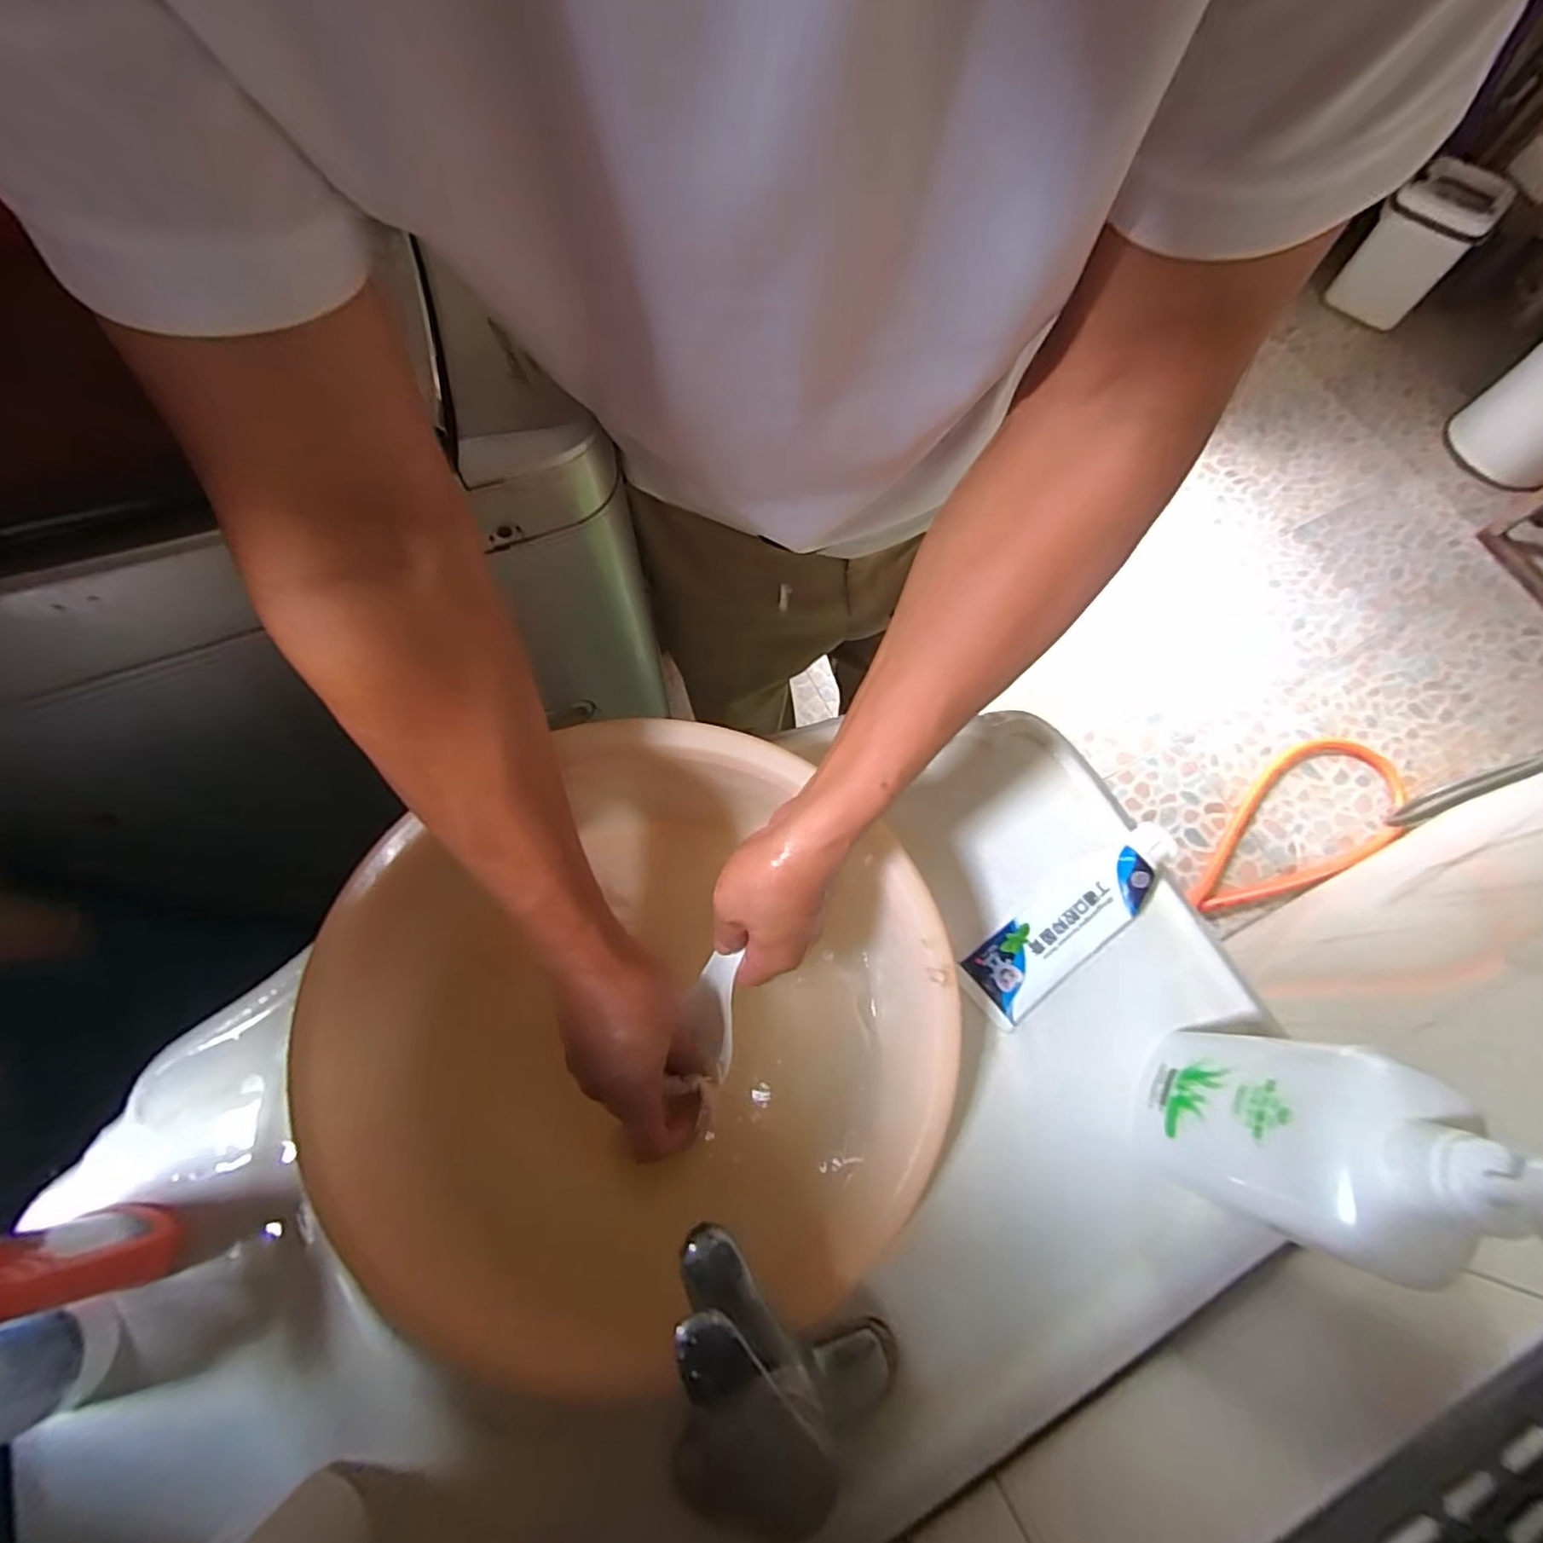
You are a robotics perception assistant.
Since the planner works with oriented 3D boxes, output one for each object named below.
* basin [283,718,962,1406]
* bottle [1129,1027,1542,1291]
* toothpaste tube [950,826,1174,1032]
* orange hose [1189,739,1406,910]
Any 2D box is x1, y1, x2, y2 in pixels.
[{"bbox_3d":[-0.069,0.170,0.396,0.358,0.151,0.320,-29,73,-12],"label":"basin"},{"bbox_3d":[0.263,0.174,0.318,0.063,0.230,0.101,16,70,5],"label":"bottle"},{"bbox_3d":[0.212,0.102,0.450,0.175,0.029,0.052,-34,74,-13],"label":"toothpaste tube"},{"bbox_3d":[1.030,0.104,1.286,0.545,0.026,0.243,-27,72,-11],"label":"orange hose"}]

